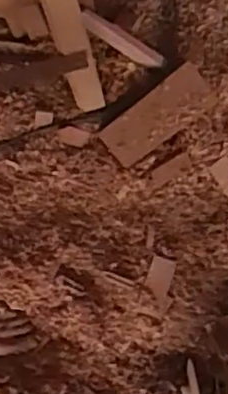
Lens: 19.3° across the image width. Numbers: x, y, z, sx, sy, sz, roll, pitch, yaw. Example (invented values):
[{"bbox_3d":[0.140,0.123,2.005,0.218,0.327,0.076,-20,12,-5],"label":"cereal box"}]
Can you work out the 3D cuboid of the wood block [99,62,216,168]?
[{"bbox_3d":[0.081,-0.156,1.282,0.223,0.024,0.095,-35,97,-2],"label":"wood block"}]

